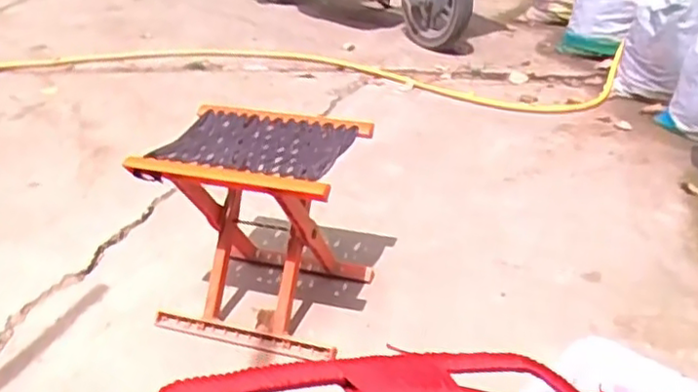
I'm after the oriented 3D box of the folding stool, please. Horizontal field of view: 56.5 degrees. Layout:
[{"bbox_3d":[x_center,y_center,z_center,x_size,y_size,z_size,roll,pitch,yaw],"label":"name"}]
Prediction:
[{"bbox_3d":[-0.146,0.053,1.126,0.319,0.324,0.259,9,30,16],"label":"folding stool"}]

